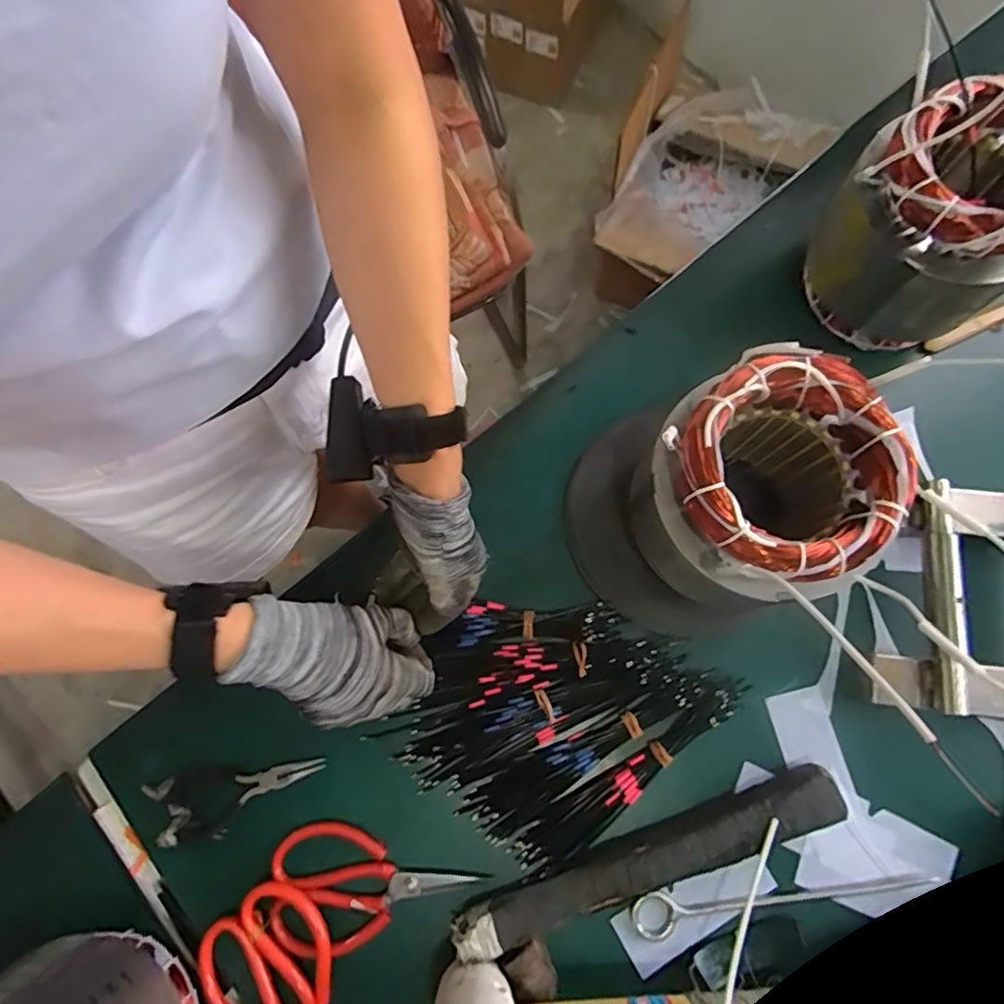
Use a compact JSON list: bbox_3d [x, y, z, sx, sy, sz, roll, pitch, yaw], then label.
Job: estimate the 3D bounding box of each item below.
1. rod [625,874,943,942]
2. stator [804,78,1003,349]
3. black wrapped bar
[{"bbox_3d":[0.208,0.290,0.432,0.225,0.008,0.028,-8,76,-1],"label":"rod"},{"bbox_3d":[0.336,-0.215,0.467,0.144,0.149,0.131,41,81,10],"label":"stator"},{"bbox_3d":[0.107,0.261,0.429,0.290,0.025,0.035,-20,77,-4],"label":"black wrapped bar"}]

